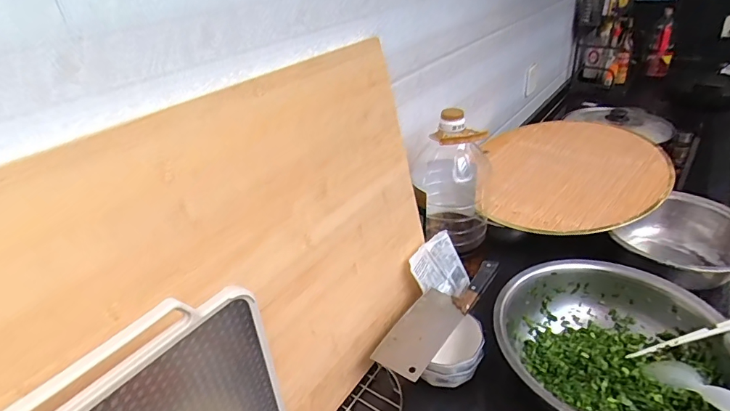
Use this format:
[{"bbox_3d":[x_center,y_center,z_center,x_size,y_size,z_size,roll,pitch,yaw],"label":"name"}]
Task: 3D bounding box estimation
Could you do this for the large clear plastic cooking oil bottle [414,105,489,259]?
[{"bbox_3d":[0.173,-0.048,0.858,0.142,0.274,0.141,1,32,10],"label":"large clear plastic cooking oil bottle"}]

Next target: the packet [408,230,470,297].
[{"bbox_3d":[0.146,0.125,0.825,0.119,0.123,0.012,-34,10,-36],"label":"packet"}]

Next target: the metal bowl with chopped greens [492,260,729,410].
[{"bbox_3d":[0.374,0.228,0.674,0.314,0.109,0.332,-4,31,2],"label":"metal bowl with chopped greens"}]

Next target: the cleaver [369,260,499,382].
[{"bbox_3d":[0.126,0.172,0.725,0.091,0.028,0.278,20,39,36],"label":"cleaver"}]

